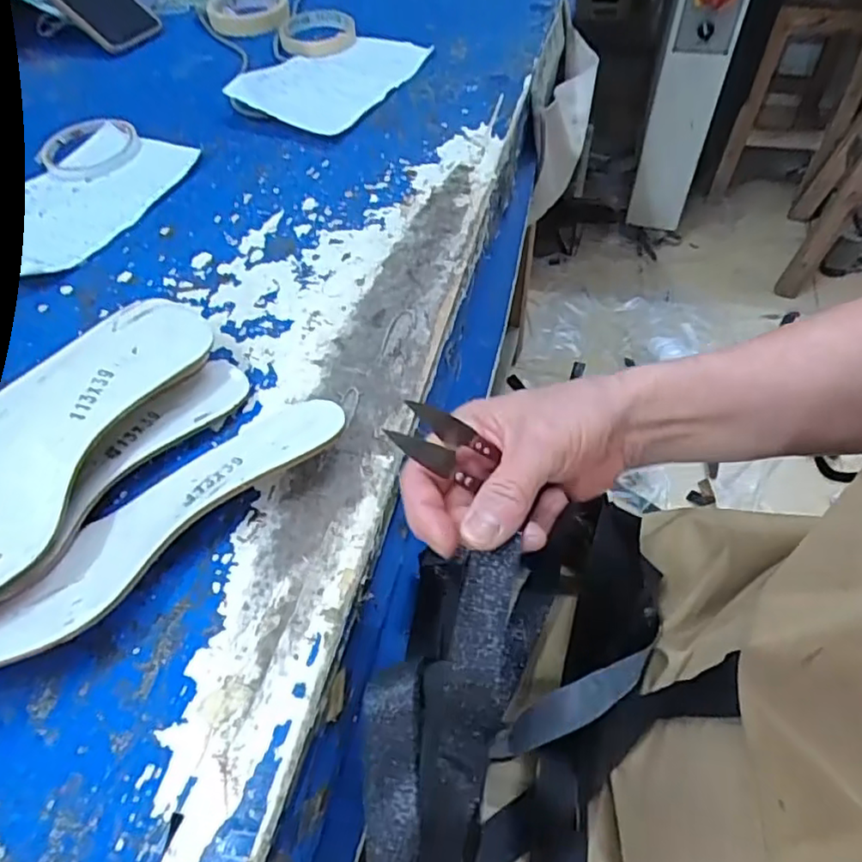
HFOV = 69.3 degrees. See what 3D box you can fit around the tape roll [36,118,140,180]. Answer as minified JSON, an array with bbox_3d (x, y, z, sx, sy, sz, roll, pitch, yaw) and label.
[{"bbox_3d":[-0.322,-0.265,0.580,0.099,0.012,0.099,-1,55,2],"label":"tape roll"}]

